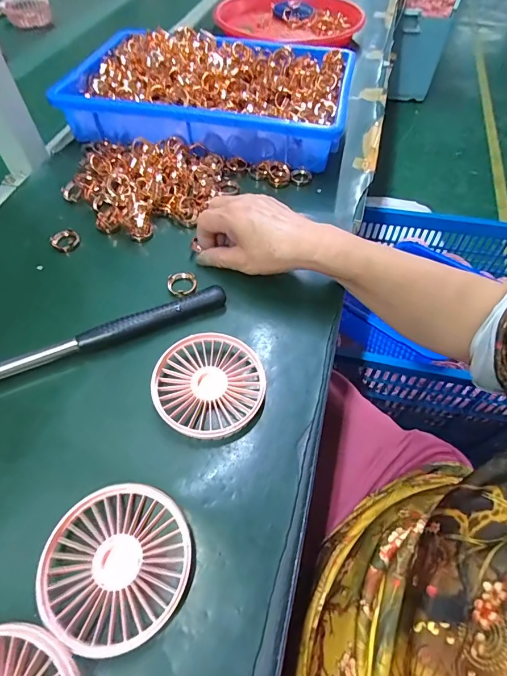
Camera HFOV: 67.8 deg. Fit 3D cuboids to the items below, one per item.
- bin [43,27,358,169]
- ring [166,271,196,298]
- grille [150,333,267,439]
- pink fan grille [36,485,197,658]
[{"bbox_3d":[-0.058,-0.336,0.519,0.364,0.064,0.241,10,58,6],"label":"bin"},{"bbox_3d":[-0.070,-0.053,0.371,0.028,0.005,0.026,-1,64,1],"label":"ring"},{"bbox_3d":[-0.037,0.039,0.309,0.086,0.016,0.086,0,57,0],"label":"grille"},{"bbox_3d":[-0.085,0.141,0.239,0.085,0.019,0.087,0,57,0],"label":"pink fan grille"}]

